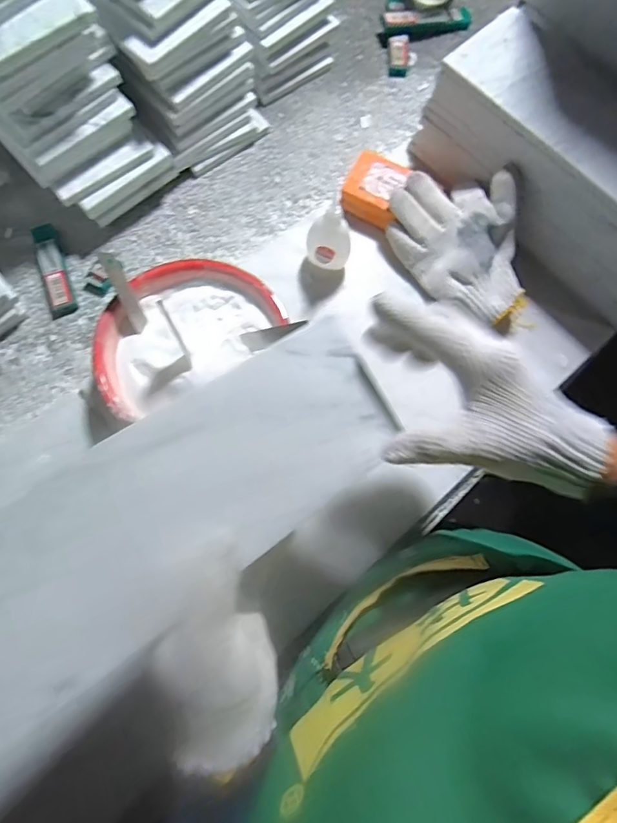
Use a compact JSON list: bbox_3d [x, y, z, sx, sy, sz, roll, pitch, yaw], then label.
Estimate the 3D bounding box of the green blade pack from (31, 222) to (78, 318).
[{"bbox_3d":[-0.261,-0.145,0.505,0.025,0.010,0.104,-19,77,-6],"label":"green blade pack"}]

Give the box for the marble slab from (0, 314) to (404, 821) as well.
[{"bbox_3d":[-0.081,0.067,0.264,0.326,0.016,0.112,-38,98,-23],"label":"marble slab"}]

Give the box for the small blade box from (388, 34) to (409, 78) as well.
[{"bbox_3d":[0.109,-0.428,0.595,0.024,0.010,0.055,2,76,-1],"label":"small blade box"}]

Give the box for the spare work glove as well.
[{"bbox_3d":[0.156,-0.170,0.487,0.108,0.049,0.165,-36,80,-9],"label":"spare work glove"}]

